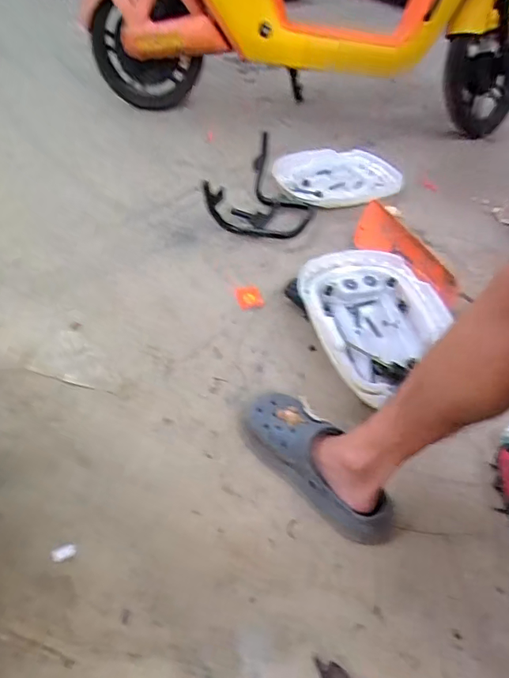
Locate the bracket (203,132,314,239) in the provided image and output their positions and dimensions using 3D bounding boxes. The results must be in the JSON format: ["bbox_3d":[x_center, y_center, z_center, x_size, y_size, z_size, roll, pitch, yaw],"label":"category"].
[{"bbox_3d":[0.016,-0.413,1.211,0.259,0.116,0.415,0,46,-5],"label":"bracket"}]

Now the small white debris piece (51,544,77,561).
[{"bbox_3d":[-0.257,0.288,0.618,0.032,0.004,0.019,-13,49,-17],"label":"small white debris piece"}]

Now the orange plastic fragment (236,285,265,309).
[{"bbox_3d":[-0.012,-0.091,1.002,0.055,0.010,0.066,-10,48,-14],"label":"orange plastic fragment"}]

